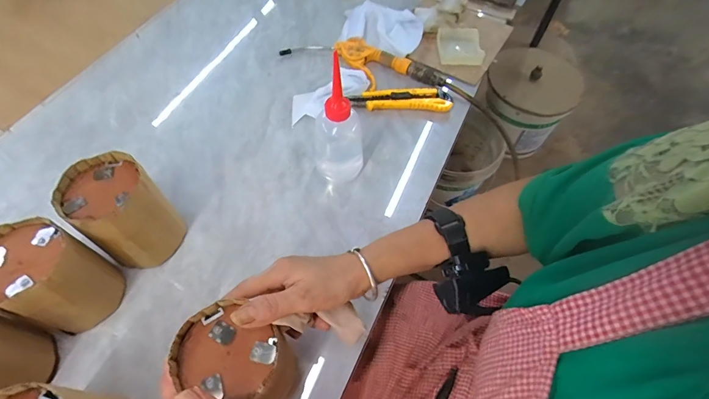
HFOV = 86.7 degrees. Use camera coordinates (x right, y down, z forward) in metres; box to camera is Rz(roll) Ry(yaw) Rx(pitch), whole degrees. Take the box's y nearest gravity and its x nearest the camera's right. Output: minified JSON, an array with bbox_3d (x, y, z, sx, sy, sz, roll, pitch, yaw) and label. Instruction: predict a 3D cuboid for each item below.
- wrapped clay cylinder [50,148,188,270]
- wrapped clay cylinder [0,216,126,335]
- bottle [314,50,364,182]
[{"bbox_3d":[-0.251,0.018,0.420,0.080,0.110,0.093,-40,66,-22],"label":"wrapped clay cylinder"},{"bbox_3d":[-0.301,0.081,0.379,0.086,0.111,0.078,17,60,11],"label":"wrapped clay cylinder"},{"bbox_3d":[-0.019,-0.088,0.453,0.062,0.166,0.053,-3,58,-2],"label":"bottle"}]

